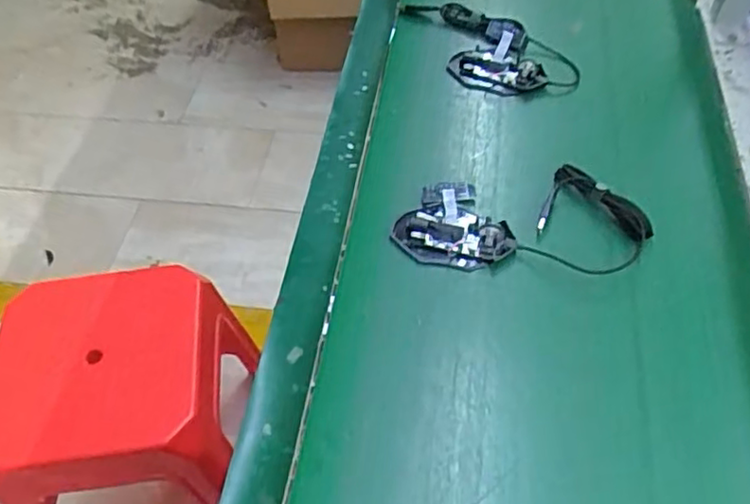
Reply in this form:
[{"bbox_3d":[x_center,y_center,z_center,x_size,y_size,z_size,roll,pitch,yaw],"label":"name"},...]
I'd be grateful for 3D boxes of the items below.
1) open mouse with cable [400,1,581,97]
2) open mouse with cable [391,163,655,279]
[{"bbox_3d":[0.128,-0.254,0.826,0.104,0.034,0.253,-39,59,-23],"label":"open mouse with cable"},{"bbox_3d":[0.142,-0.035,0.647,0.235,0.022,0.123,6,53,8],"label":"open mouse with cable"}]

